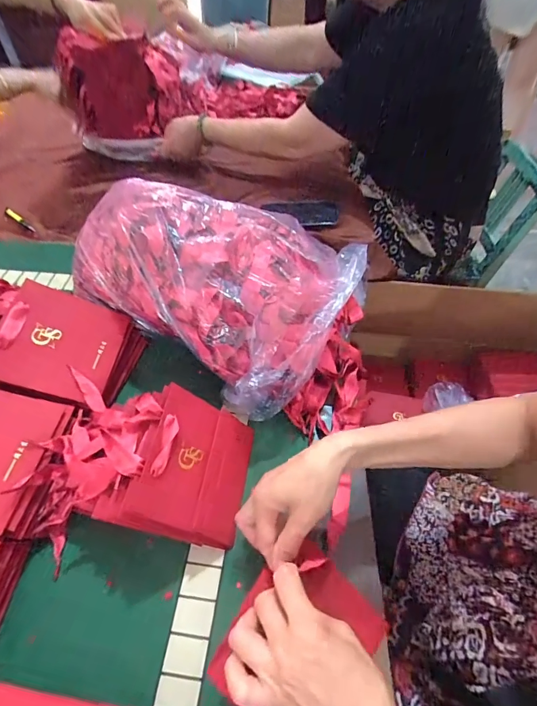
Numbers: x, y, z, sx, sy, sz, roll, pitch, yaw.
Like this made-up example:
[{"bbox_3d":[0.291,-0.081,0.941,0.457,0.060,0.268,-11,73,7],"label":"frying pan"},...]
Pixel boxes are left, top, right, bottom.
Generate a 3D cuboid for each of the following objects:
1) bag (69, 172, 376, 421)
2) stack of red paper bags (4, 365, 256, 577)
[{"bbox_3d":[-0.083,-0.108,0.542,0.386,0.174,0.229,31,58,22],"label":"bag"},{"bbox_3d":[-0.141,0.123,0.431,0.226,0.111,0.174,6,52,5],"label":"stack of red paper bags"}]

